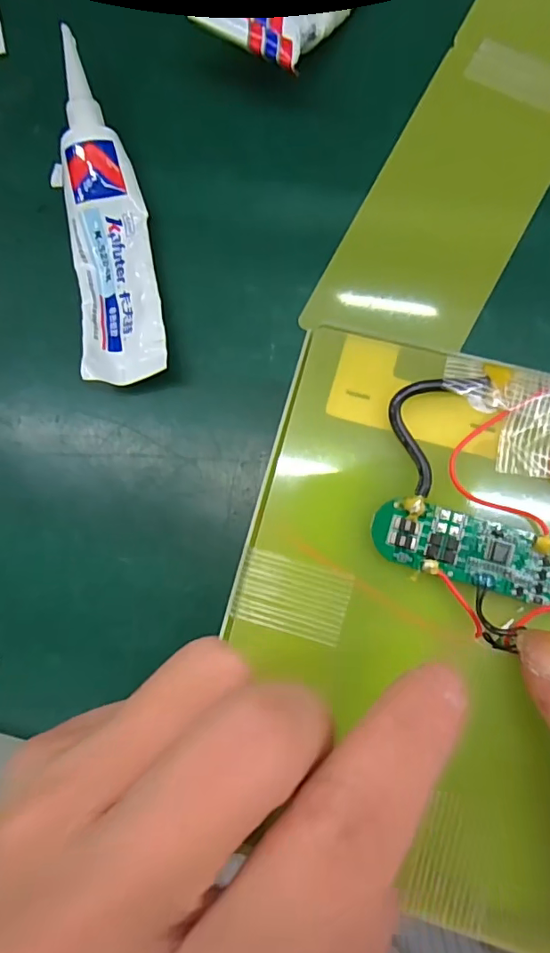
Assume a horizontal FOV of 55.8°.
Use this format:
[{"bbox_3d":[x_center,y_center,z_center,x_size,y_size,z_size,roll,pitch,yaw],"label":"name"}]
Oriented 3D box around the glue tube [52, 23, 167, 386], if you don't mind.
[{"bbox_3d":[-0.074,-0.112,0.226,0.035,0.017,0.146,-11,85,5],"label":"glue tube"}]

